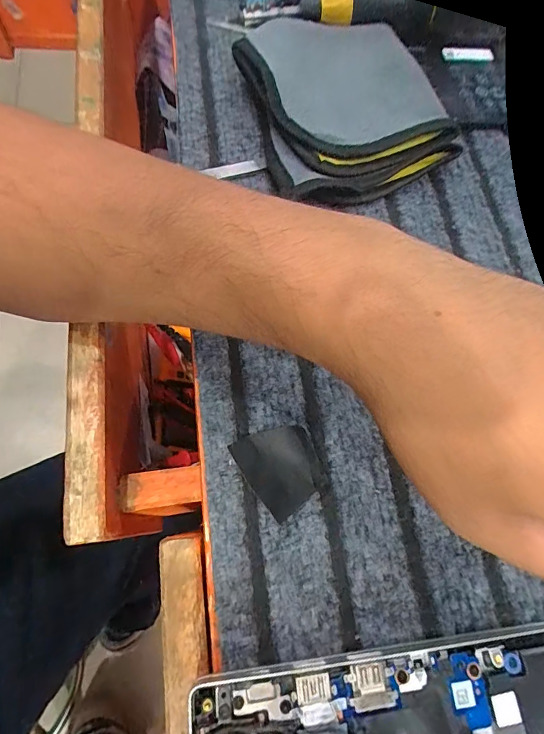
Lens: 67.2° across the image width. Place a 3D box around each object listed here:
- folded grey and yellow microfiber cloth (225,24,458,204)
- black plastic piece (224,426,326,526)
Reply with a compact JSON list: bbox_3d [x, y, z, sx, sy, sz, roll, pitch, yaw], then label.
[{"bbox_3d":[0.047,-0.163,0.258,0.118,0.046,0.116,-18,73,-14],"label":"folded grey and yellow microfiber cloth"},{"bbox_3d":[0.005,0.045,0.190,0.034,0.005,0.039,-30,76,-17],"label":"black plastic piece"}]

